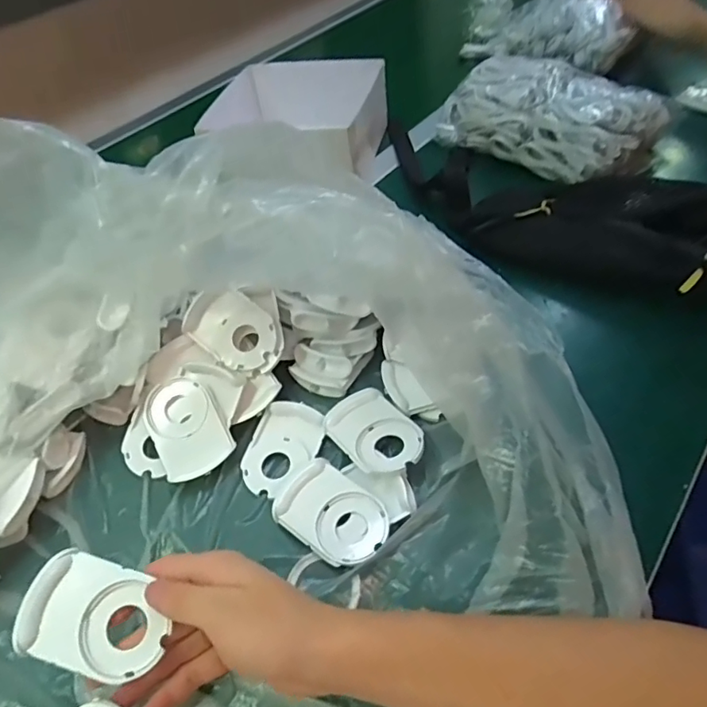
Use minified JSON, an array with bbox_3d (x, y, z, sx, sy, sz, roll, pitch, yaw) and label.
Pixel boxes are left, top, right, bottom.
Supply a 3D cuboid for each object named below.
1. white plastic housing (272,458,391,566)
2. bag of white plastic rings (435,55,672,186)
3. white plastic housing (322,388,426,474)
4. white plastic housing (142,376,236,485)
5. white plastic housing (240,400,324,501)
[{"bbox_3d":[-0.014,0.116,0.385,0.080,0.012,0.055,29,58,28],"label":"white plastic housing"},{"bbox_3d":[0.237,-0.294,0.660,0.118,0.091,0.242,-38,55,-25],"label":"bag of white plastic rings"},{"bbox_3d":[0.017,0.063,0.422,0.057,0.015,0.081,-30,52,-19],"label":"white plastic housing"},{"bbox_3d":[-0.136,0.061,0.438,0.058,0.012,0.083,-27,74,-8],"label":"white plastic housing"},{"bbox_3d":[-0.058,0.076,0.429,0.056,0.015,0.076,12,51,16],"label":"white plastic housing"}]

